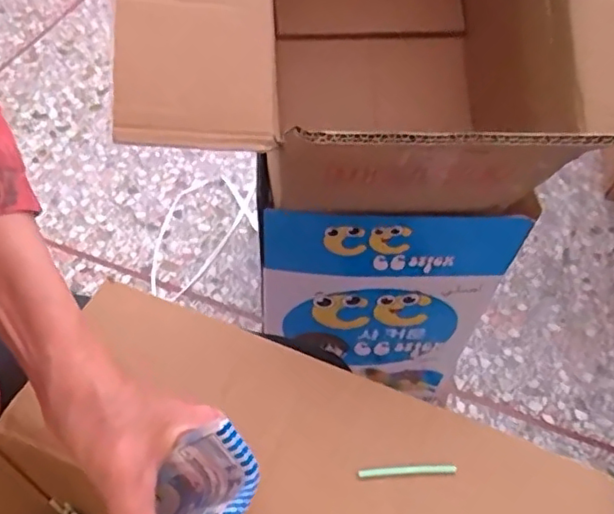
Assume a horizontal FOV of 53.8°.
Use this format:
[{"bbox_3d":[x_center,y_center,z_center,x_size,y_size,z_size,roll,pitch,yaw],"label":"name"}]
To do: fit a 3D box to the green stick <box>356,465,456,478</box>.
[{"bbox_3d":[0.064,0.136,0.386,0.061,0.004,0.006,-1,53,-4],"label":"green stick"}]

